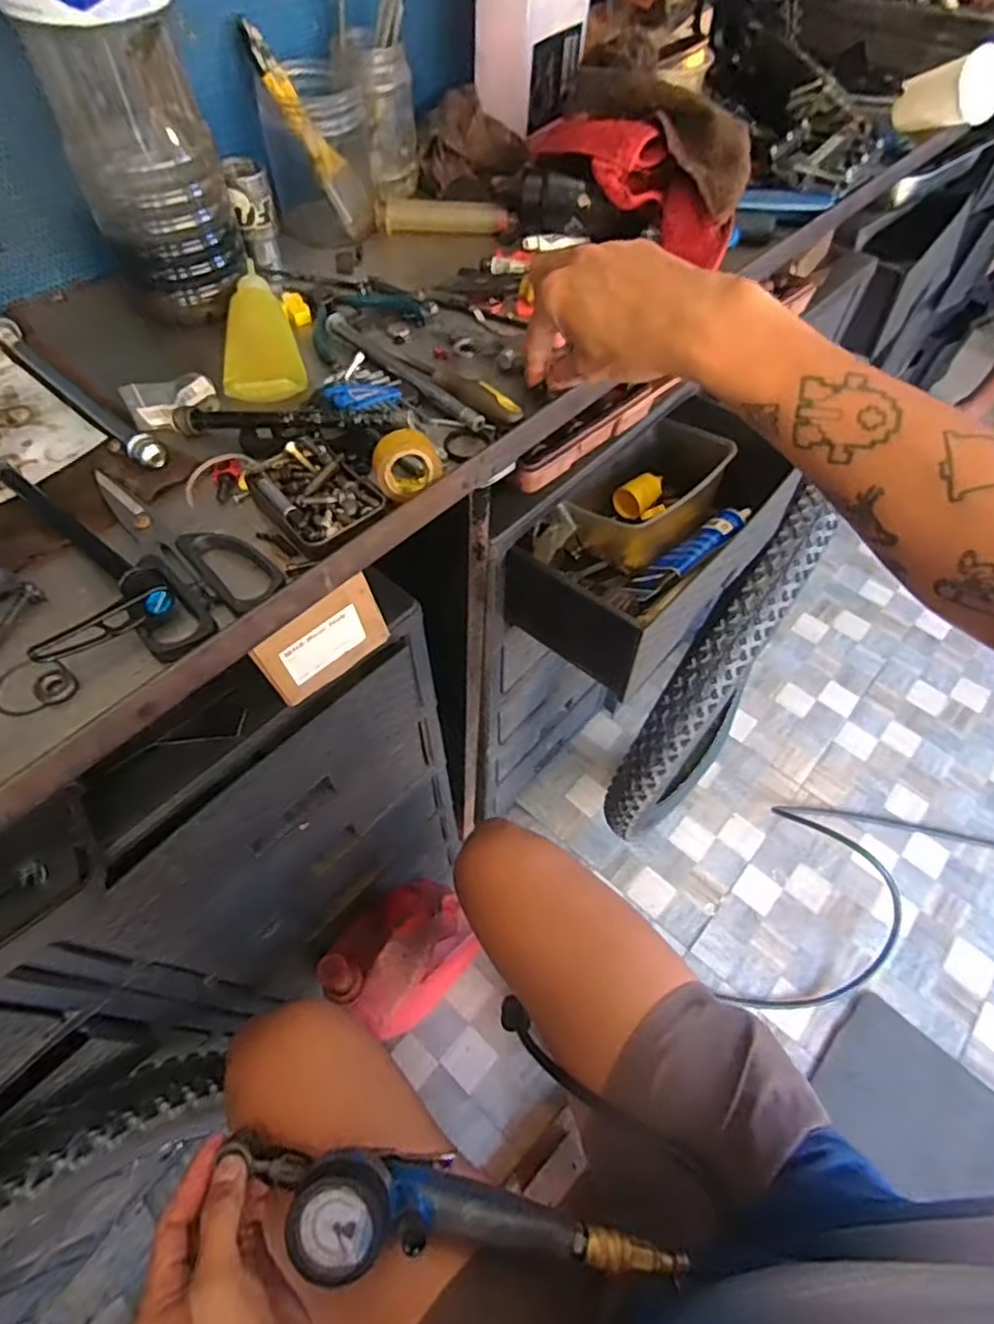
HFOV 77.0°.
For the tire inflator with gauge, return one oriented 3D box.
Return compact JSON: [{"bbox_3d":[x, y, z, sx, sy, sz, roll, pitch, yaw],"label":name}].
[{"bbox_3d":[-0.029,0.389,0.434,0.303,0.072,0.061,16,58,-8],"label":"tire inflator with gauge"}]

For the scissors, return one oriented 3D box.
[{"bbox_3d":[-0.204,-0.071,0.385,0.081,0.011,0.170,-37,65,-21],"label":"scissors"}]

